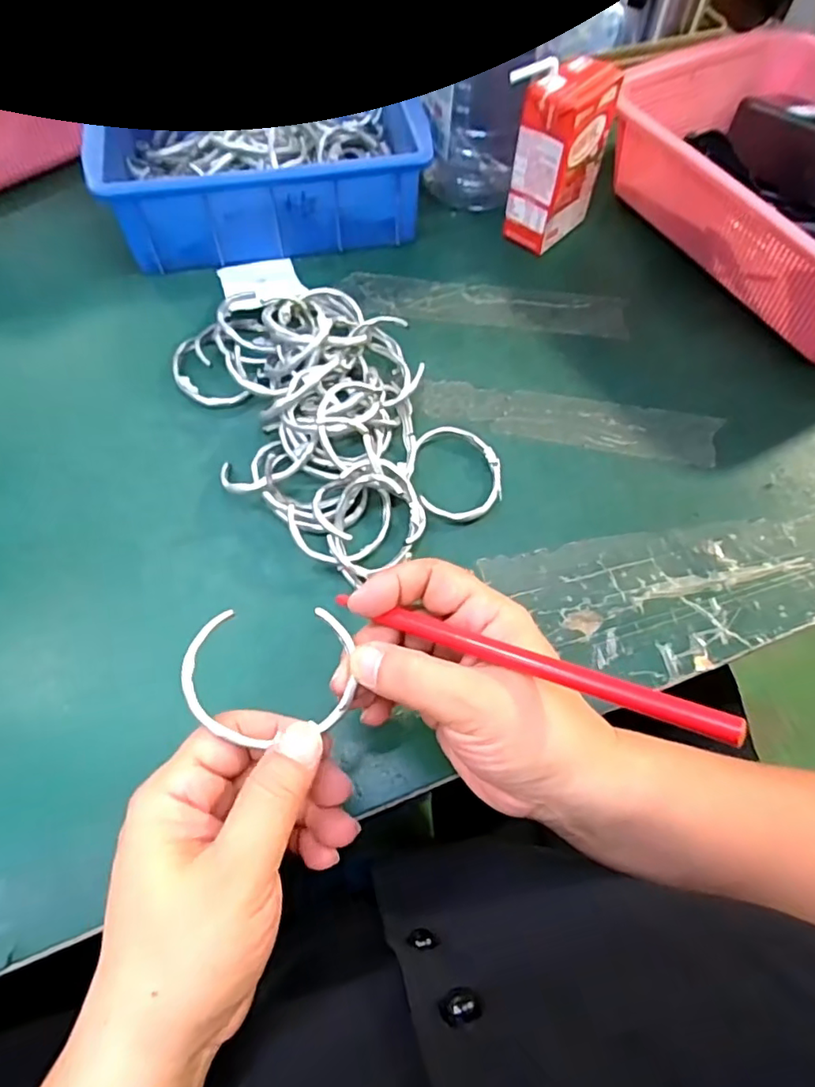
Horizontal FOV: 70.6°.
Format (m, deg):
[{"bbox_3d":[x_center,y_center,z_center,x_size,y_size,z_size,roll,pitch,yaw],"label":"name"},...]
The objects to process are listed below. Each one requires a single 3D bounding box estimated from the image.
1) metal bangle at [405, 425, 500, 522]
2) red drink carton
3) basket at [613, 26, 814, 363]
[{"bbox_3d":[0.029,-0.045,0.365,0.058,0.007,0.064,-36,76,-20],"label":"metal bangle"},{"bbox_3d":[0.113,-0.292,0.438,0.070,0.113,0.047,-40,72,-21],"label":"red drink carton"},{"bbox_3d":[0.304,-0.270,0.444,0.208,0.092,0.300,-21,66,-13],"label":"basket"}]

